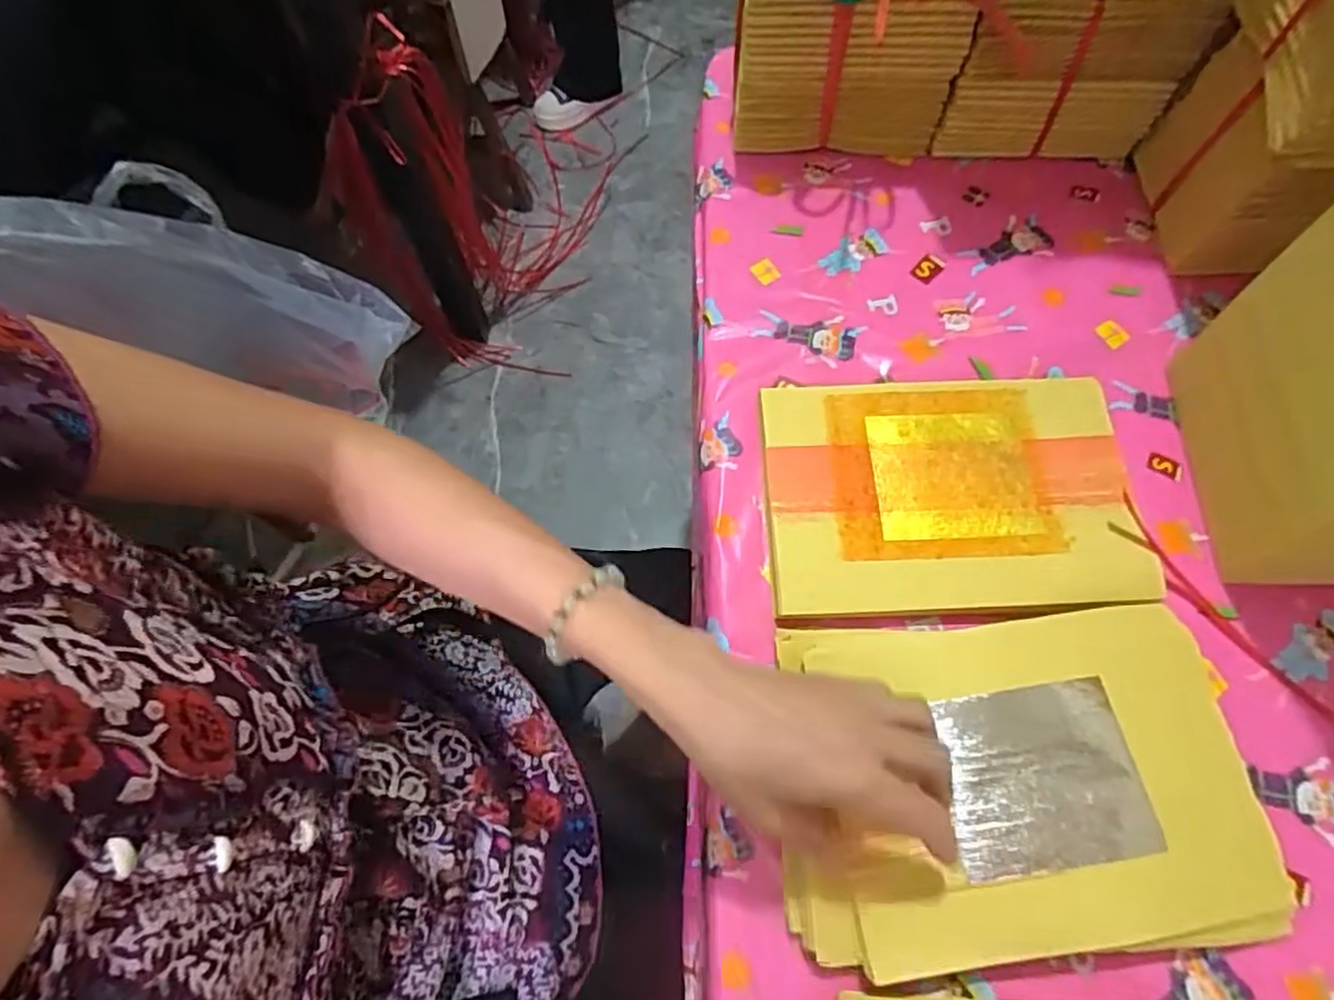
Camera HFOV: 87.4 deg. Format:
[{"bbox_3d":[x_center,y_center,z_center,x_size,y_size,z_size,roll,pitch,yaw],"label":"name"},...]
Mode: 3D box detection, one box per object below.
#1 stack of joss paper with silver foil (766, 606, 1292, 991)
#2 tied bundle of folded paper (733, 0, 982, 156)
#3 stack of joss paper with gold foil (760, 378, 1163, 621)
[{"bbox_3d":[0.191,0.151,0.379,0.253,0.022,0.171,-4,66,-1],"label":"stack of joss paper with silver foil"},{"bbox_3d":[0.139,-0.368,0.549,0.165,0.148,0.120,6,66,3],"label":"tied bundle of folded paper"},{"bbox_3d":[0.183,-0.005,0.460,0.230,0.014,0.162,-1,66,0],"label":"stack of joss paper with gold foil"}]

